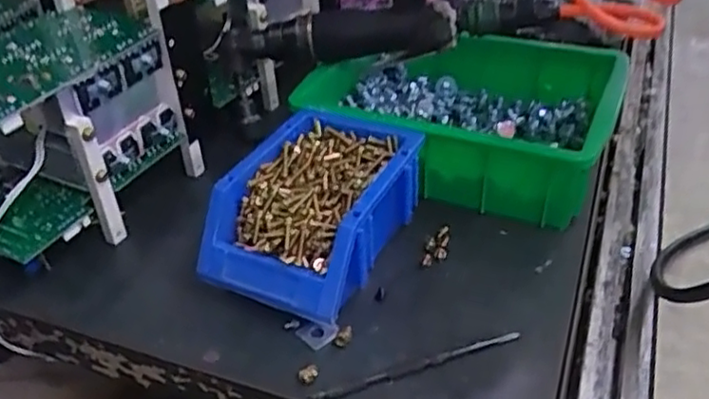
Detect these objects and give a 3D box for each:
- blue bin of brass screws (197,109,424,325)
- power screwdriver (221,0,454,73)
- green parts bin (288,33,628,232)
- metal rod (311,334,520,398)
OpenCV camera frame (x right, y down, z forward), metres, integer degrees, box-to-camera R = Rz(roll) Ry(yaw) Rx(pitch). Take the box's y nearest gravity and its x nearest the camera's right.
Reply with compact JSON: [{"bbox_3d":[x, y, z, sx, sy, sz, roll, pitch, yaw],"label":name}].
[{"bbox_3d":[-0.027,0.010,0.477,0.114,0.069,0.154,19,42,26],"label":"blue bin of brass screws"},{"bbox_3d":[-0.014,-0.139,0.581,0.196,0.059,0.048,-2,37,19],"label":"power screwdriver"},{"bbox_3d":[0.092,-0.074,0.584,0.243,0.090,0.197,12,40,19],"label":"green parts bin"},{"bbox_3d":[0.039,0.100,0.405,0.131,0.006,0.007,-13,40,-15],"label":"metal rod"}]

